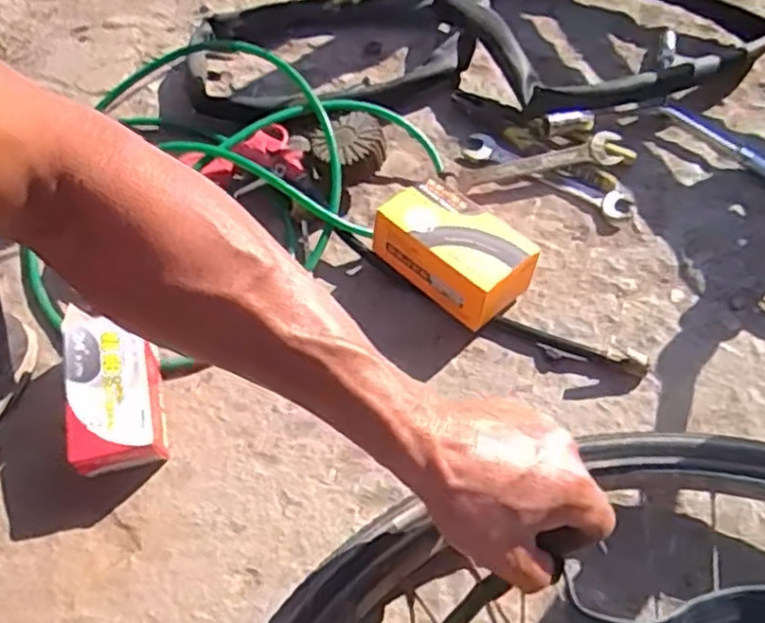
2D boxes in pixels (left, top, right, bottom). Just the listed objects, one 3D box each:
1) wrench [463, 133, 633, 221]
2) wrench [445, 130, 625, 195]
[{"bbox_3d":[0.159,-0.136,0.715,0.173,0.013,0.032,28,61,20],"label":"wrench"},{"bbox_3d":[0.152,-0.140,0.709,0.166,0.019,0.035,-14,56,-7],"label":"wrench"}]

